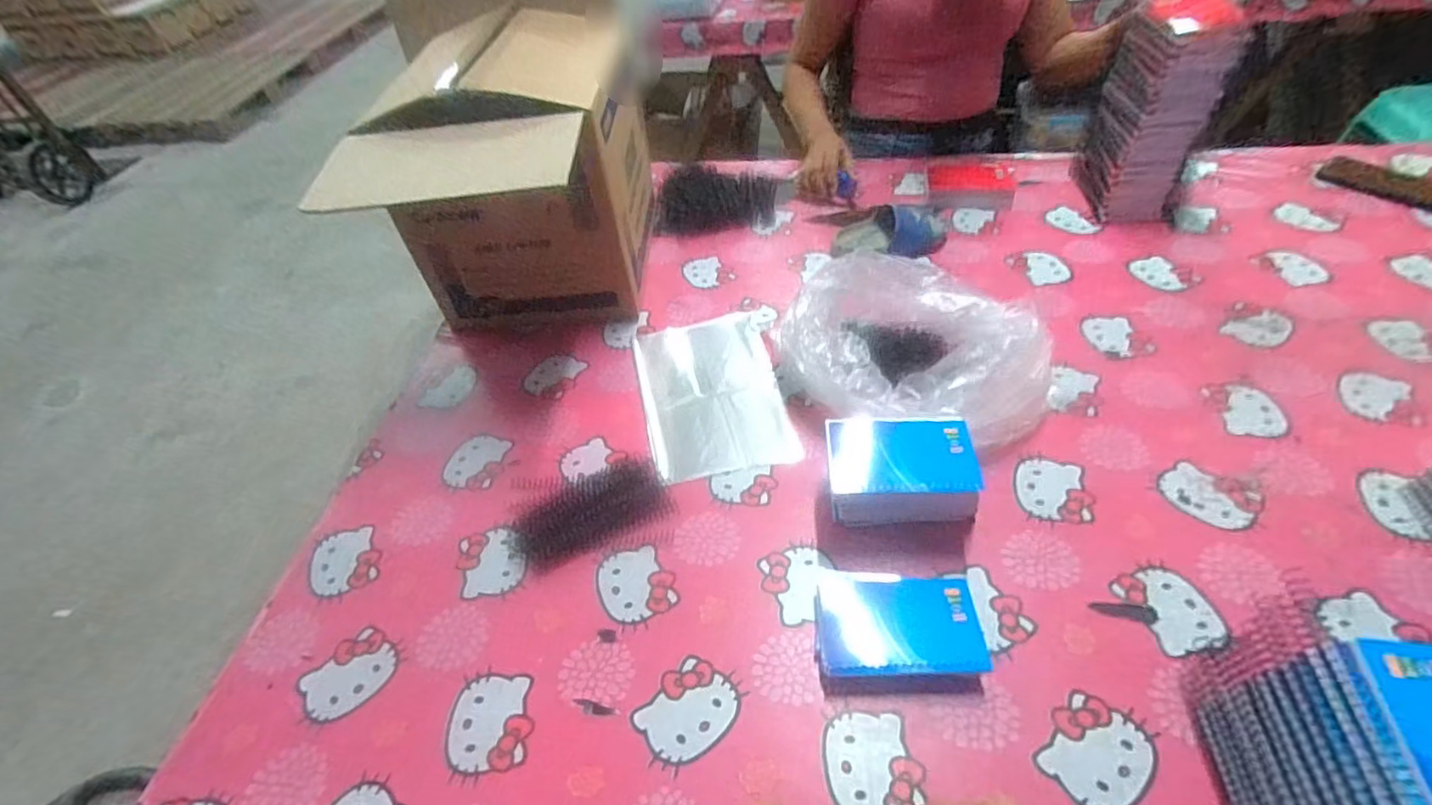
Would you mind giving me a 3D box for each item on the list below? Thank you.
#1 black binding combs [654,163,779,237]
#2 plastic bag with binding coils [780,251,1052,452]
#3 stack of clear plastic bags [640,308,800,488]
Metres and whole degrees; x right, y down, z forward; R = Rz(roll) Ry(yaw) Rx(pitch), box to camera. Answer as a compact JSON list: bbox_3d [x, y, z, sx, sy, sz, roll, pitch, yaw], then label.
[{"bbox_3d":[0.005,-0.354,1.088,0.210,0.040,0.191,2,46,9],"label":"black binding combs"},{"bbox_3d":[0.223,-0.052,0.719,0.225,0.117,0.271,-31,49,-21],"label":"plastic bag with binding coils"},{"bbox_3d":[-0.007,-0.017,0.788,0.167,0.008,0.263,-11,45,-3],"label":"stack of clear plastic bags"}]

